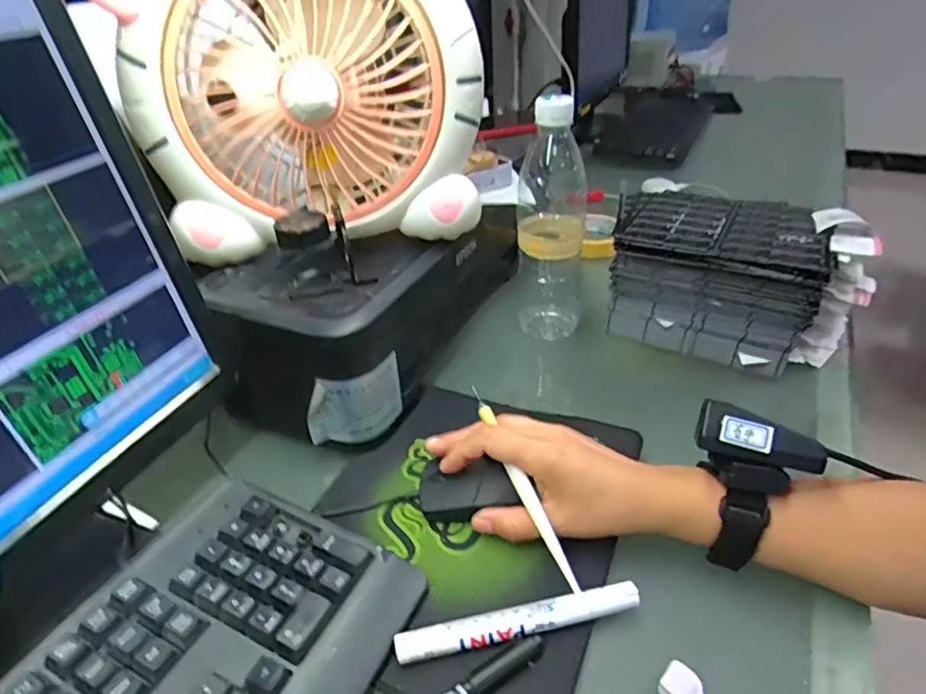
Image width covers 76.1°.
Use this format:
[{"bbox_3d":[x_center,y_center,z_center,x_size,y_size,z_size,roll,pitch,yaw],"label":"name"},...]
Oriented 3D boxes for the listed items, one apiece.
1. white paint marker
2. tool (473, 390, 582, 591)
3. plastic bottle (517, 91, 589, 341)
[{"bbox_3d":[0.033,0.159,0.343,0.142,0.011,0.014,-9,34,-8],"label":"white paint marker"},{"bbox_3d":[0.038,0.088,0.389,0.008,0.006,0.151,-16,58,-19],"label":"tool"},{"bbox_3d":[0.086,-0.113,0.566,0.060,0.234,0.057,3,34,10],"label":"plastic bottle"}]

